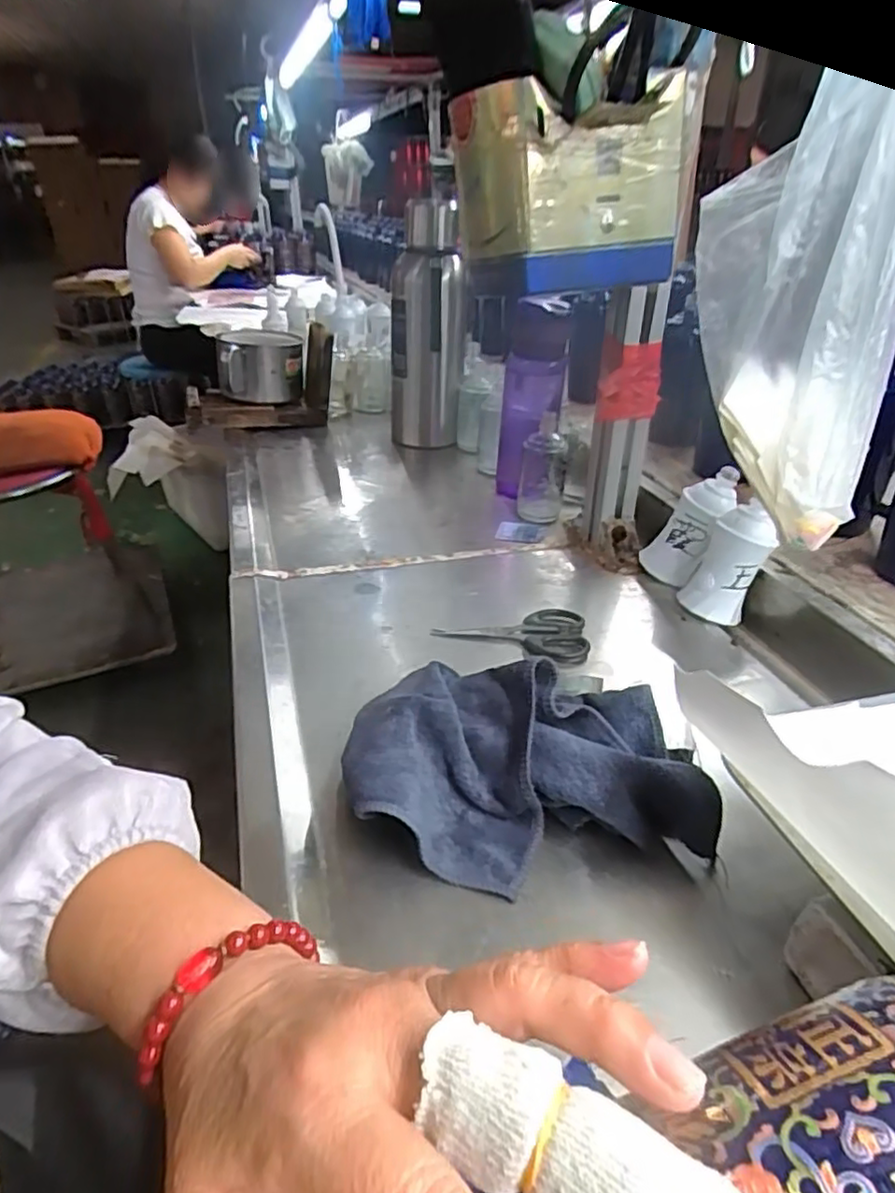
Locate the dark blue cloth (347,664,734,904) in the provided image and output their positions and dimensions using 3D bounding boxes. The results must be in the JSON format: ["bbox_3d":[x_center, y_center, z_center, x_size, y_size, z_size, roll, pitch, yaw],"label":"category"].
[{"bbox_3d":[0.045,0.095,0.413,0.213,0.062,0.155,0,30,-6],"label":"dark blue cloth"}]

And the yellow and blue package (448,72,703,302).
[{"bbox_3d":[0.095,-0.337,0.551,0.169,0.133,0.148,-10,33,-12],"label":"yellow and blue package"}]

